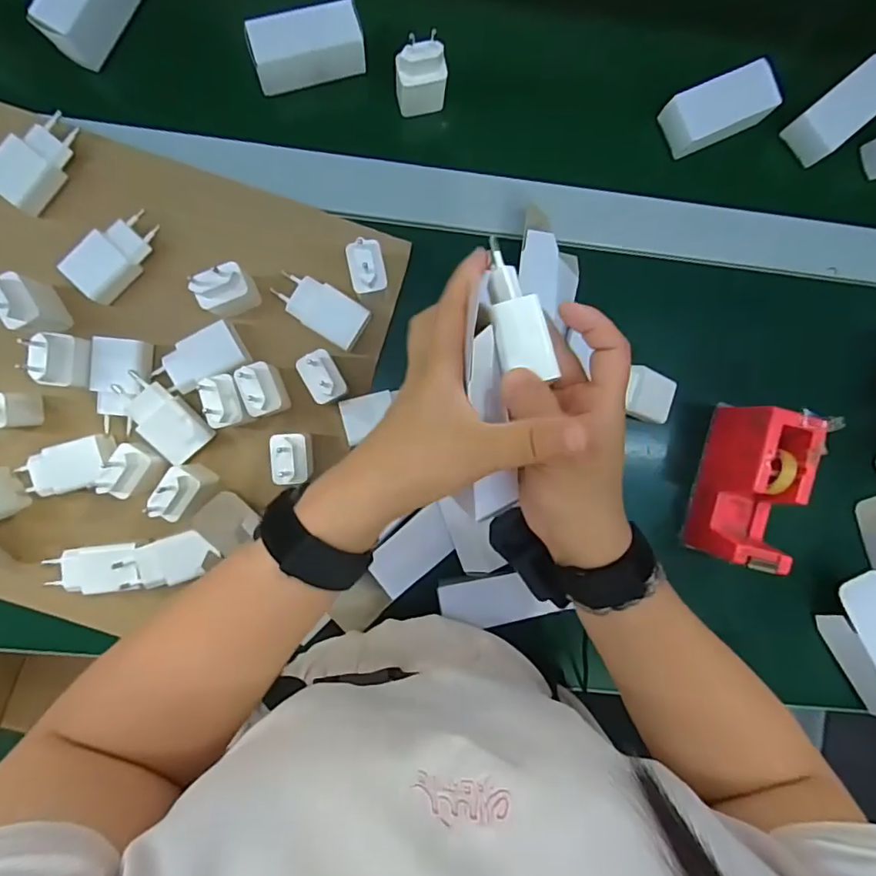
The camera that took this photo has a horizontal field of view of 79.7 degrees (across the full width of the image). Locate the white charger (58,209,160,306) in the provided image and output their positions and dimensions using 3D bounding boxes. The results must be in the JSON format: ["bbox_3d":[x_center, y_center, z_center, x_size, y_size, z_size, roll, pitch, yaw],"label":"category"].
[{"bbox_3d":[-0.263,-0.150,0.429,0.035,0.030,0.076,42,88,-4],"label":"white charger"}]

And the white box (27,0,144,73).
[{"bbox_3d":[-0.282,-0.357,0.428,0.031,0.049,0.093,33,89,-4],"label":"white box"}]

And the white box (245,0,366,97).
[{"bbox_3d":[-0.109,-0.329,0.442,0.091,0.039,0.039,-17,93,-3],"label":"white box"}]

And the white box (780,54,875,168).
[{"bbox_3d":[0.371,-0.300,0.481,0.095,0.030,0.043,-41,94,-2],"label":"white box"}]

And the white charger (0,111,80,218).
[{"bbox_3d":[-0.323,-0.223,0.420,0.036,0.026,0.078,34,89,-4],"label":"white charger"}]

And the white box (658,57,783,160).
[{"bbox_3d":[0.251,-0.294,0.468,0.095,0.025,0.048,-26,93,-3],"label":"white box"}]

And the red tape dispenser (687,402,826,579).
[{"bbox_3d":[0.264,0.041,0.450,0.050,0.085,0.127,15,91,-4],"label":"red tape dispenser"}]

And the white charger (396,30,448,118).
[{"bbox_3d":[-0.014,-0.300,0.438,0.042,0.070,0.021,-13,93,-4],"label":"white charger"}]

